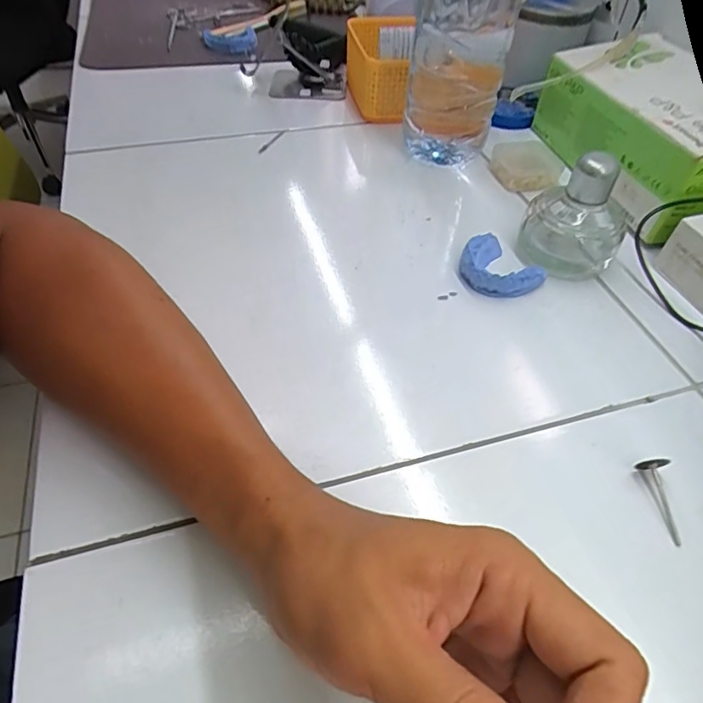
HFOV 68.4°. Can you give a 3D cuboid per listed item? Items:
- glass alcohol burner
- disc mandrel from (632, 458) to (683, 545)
[{"bbox_3d":[0.173,-0.102,0.402,0.063,0.095,0.060,-5,49,-8],"label":"glass alcohol burner"},{"bbox_3d":[0.166,0.078,0.277,0.015,0.014,0.043,6,48,3],"label":"disc mandrel"}]

